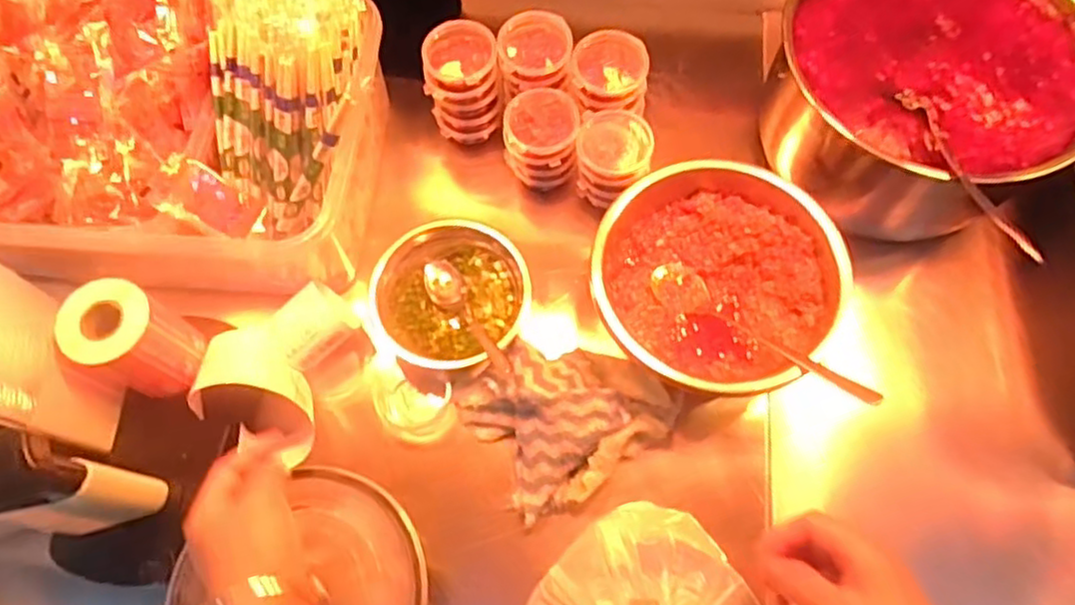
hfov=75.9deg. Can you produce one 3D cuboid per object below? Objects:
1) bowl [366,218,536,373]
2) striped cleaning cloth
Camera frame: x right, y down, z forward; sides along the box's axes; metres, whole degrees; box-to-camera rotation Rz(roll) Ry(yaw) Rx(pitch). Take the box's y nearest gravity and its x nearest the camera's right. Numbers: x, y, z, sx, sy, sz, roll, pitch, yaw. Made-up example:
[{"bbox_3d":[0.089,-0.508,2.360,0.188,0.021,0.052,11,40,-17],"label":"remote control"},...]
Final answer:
[{"bbox_3d":[-0.076,-0.007,0.591,0.137,0.055,0.130,-1,68,1],"label":"bowl"},{"bbox_3d":[0.025,0.083,0.561,0.150,0.058,0.129,-31,70,-11],"label":"striped cleaning cloth"}]

